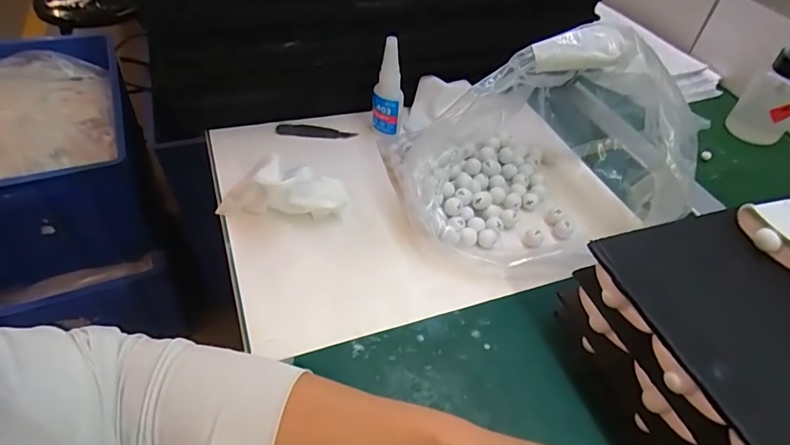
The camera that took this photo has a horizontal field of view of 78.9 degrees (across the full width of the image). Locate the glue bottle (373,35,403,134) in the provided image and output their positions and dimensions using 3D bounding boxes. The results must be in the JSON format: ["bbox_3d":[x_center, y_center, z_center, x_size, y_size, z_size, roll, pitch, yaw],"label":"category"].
[{"bbox_3d":[-0.007,-0.138,0.497,0.031,0.101,0.023,2,46,-4],"label":"glue bottle"}]

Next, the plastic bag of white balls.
[{"bbox_3d":[0.143,-0.073,0.422,0.276,0.137,0.177,-4,47,-10],"label":"plastic bag of white balls"}]

